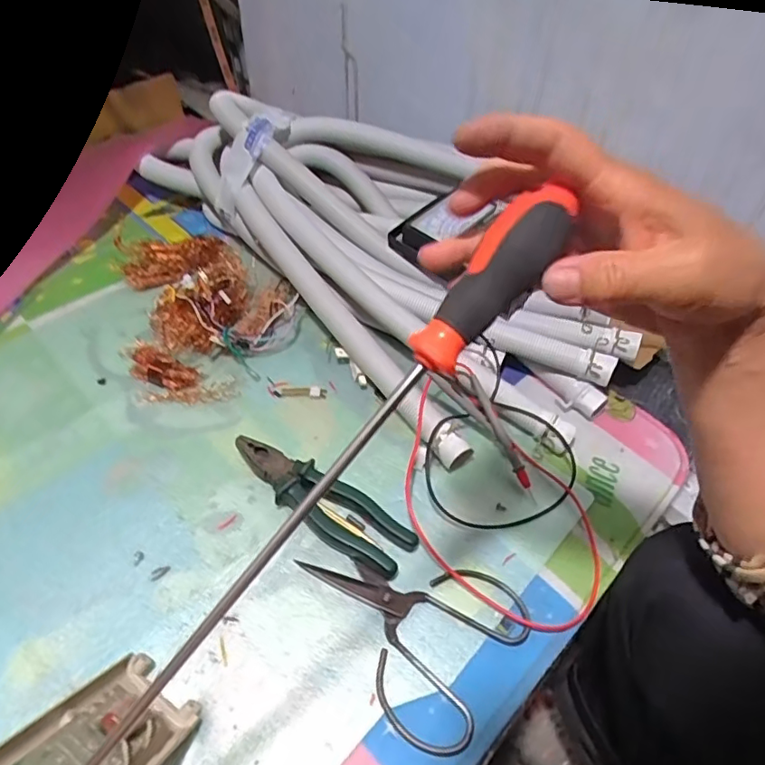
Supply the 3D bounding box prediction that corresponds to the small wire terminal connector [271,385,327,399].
[{"bbox_3d":[-0.092,0.009,0.629,0.059,0.005,0.016,3,51,-2],"label":"small wire terminal connector"}]

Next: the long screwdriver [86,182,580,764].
[{"bbox_3d":[-0.015,0.027,0.277,0.035,0.028,0.295,46,105,28],"label":"long screwdriver"}]

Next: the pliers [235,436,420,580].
[{"bbox_3d":[-0.059,0.109,0.529,0.192,0.027,0.054,30,55,19],"label":"pliers"}]

